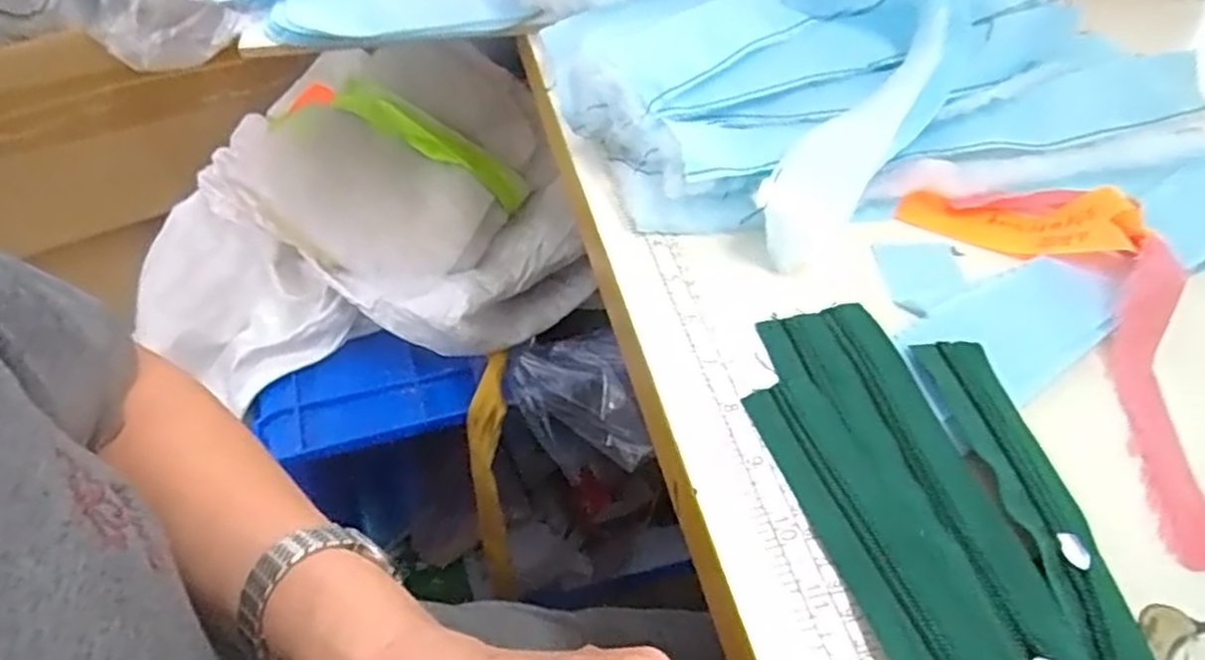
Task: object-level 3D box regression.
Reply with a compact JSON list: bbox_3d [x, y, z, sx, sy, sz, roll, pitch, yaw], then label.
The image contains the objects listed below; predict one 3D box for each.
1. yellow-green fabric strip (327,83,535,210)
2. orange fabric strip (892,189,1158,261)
[{"bbox_3d":[-0.148,-0.165,0.661,0.181,0.029,0.040,30,51,-7],"label":"yellow-green fabric strip"},{"bbox_3d":[0.201,-0.054,0.368,0.104,0.019,0.031,8,48,26],"label":"orange fabric strip"}]

